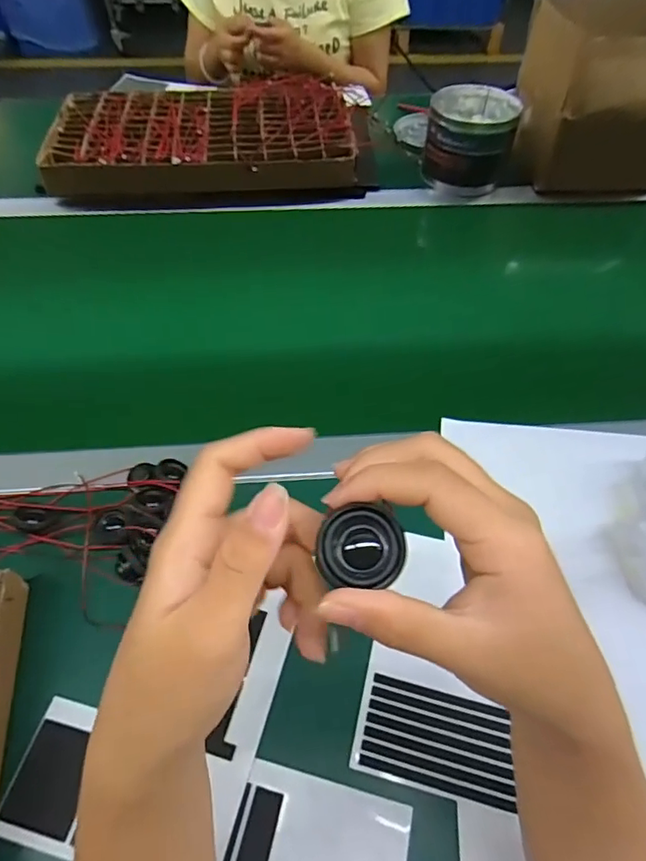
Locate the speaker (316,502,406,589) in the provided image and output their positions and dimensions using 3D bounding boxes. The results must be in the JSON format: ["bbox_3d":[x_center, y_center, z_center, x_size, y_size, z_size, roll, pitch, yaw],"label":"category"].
[{"bbox_3d":[0.014,0.042,0.188,0.029,0.013,0.027,-4,76,1],"label":"speaker"}]

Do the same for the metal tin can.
[{"bbox_3d":[0.216,-0.435,0.766,0.119,0.100,0.123,1,55,-1],"label":"metal tin can"}]

